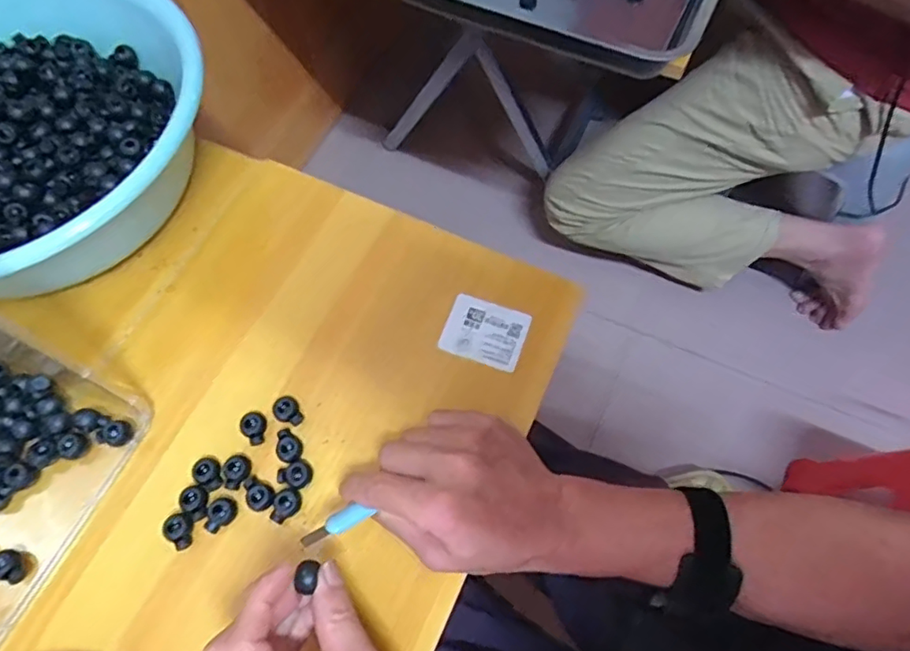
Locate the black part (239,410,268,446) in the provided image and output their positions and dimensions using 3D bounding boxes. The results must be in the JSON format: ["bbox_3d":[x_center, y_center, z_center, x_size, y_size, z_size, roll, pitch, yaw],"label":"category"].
[{"bbox_3d":[-0.139,0.071,0.404,0.016,0.010,0.023,-25,68,-10],"label":"black part"}]

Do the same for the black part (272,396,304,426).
[{"bbox_3d":[-0.117,0.060,0.410,0.022,0.009,0.017,42,72,17],"label":"black part"}]

